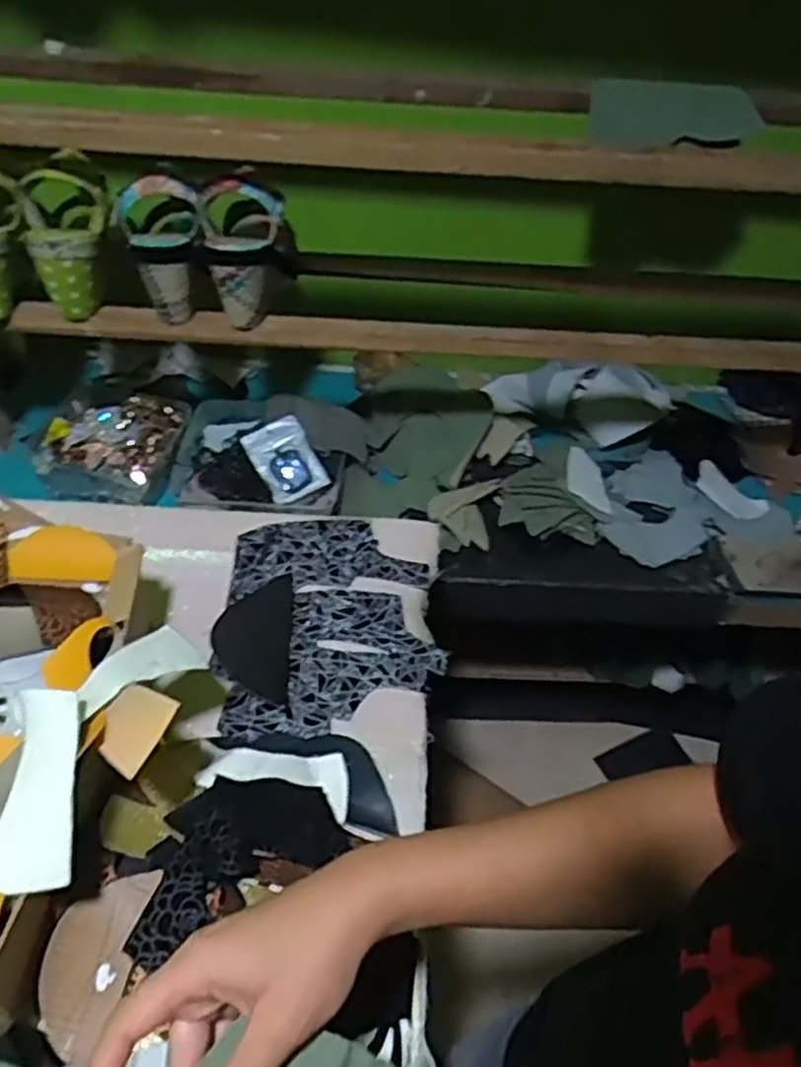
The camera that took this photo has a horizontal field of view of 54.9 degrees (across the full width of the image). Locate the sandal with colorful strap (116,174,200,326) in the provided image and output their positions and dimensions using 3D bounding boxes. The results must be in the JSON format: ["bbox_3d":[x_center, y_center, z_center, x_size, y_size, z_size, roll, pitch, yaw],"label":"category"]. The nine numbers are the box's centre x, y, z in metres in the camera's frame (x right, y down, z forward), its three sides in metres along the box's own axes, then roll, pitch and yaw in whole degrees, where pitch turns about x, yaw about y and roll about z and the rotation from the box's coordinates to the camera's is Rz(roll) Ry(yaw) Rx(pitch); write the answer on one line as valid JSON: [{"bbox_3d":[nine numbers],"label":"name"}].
[{"bbox_3d":[-0.232,-0.278,0.765,0.076,0.133,0.053,-11,48,-15],"label":"sandal with colorful strap"}]

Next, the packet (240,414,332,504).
[{"bbox_3d":[-0.137,-0.088,0.925,0.070,0.024,0.098,-30,88,-11],"label":"packet"}]

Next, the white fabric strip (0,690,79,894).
[{"bbox_3d":[-0.212,0.149,0.456,0.053,0.004,0.114,-7,59,11],"label":"white fabric strip"}]

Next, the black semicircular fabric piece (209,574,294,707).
[{"bbox_3d":[-0.130,0.092,0.680,0.068,0.010,0.123,0,46,-5],"label":"black semicircular fabric piece"}]

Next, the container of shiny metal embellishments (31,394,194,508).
[{"bbox_3d":[-0.361,-0.120,0.964,0.163,0.049,0.150,7,46,2],"label":"container of shiny metal embellishments"}]

